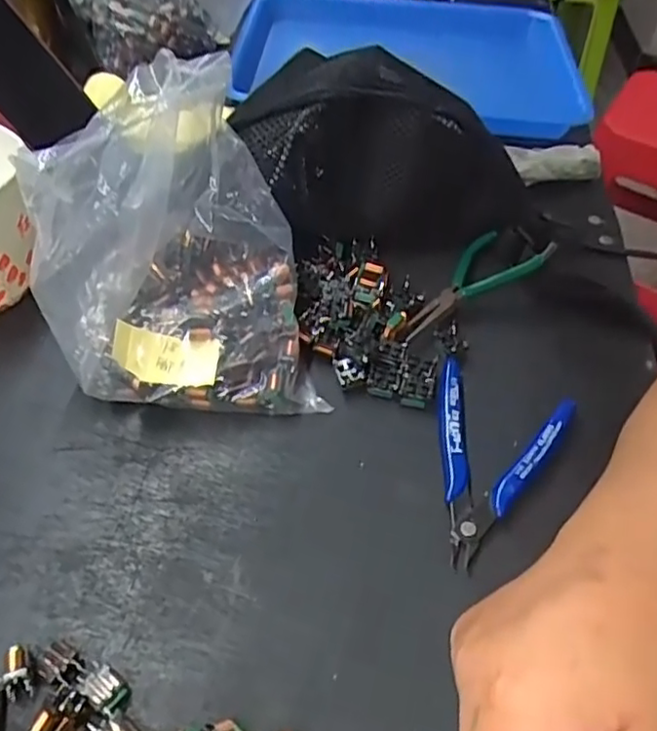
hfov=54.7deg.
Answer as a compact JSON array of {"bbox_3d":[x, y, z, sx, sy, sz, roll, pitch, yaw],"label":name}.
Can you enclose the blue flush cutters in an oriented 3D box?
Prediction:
[{"bbox_3d":[0.082,0.052,0.346,0.075,0.019,0.115,22,50,15],"label":"blue flush cutters"}]

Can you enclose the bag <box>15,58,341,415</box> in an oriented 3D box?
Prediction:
[{"bbox_3d":[-0.089,-0.071,0.367,0.142,0.132,0.162,-4,49,-8],"label":"bag"}]

